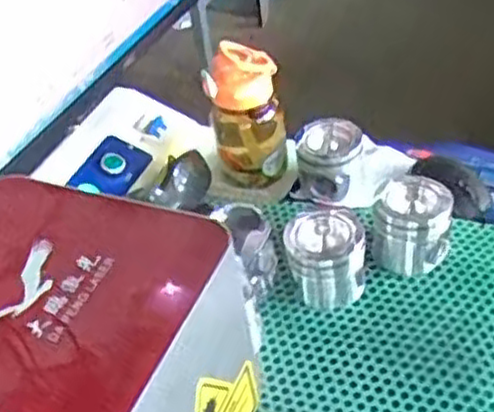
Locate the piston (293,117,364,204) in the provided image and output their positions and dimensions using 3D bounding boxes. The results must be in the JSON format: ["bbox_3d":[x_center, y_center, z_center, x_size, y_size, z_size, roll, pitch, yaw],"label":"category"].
[{"bbox_3d":[0.097,-0.055,0.899,0.077,0.074,0.070,8,45,19],"label":"piston"}]

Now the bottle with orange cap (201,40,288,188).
[{"bbox_3d":[0.000,-0.114,0.911,0.089,0.169,0.071,0,43,11],"label":"bottle with orange cap"}]

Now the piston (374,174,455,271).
[{"bbox_3d":[0.172,0.022,0.776,0.079,0.078,0.079,4,43,15],"label":"piston"}]

